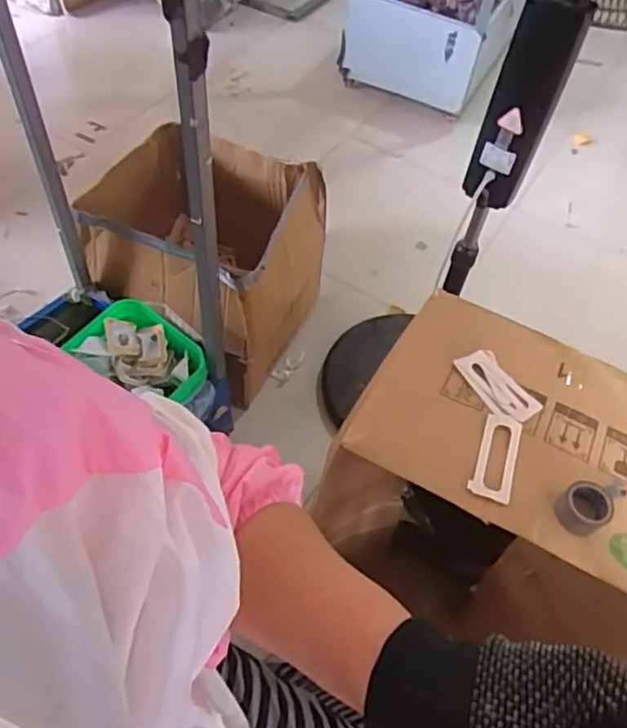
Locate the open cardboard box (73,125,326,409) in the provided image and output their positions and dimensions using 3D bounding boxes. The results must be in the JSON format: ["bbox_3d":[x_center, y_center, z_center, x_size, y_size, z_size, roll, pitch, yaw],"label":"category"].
[{"bbox_3d":[-0.212,-0.233,1.350,0.414,0.313,0.390,23,54,11],"label":"open cardboard box"}]

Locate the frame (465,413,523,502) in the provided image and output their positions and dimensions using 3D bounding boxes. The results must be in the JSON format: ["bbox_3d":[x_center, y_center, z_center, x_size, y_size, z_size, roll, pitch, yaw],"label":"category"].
[{"bbox_3d":[0.201,0.101,0.687,0.043,0.004,0.106,19,54,9],"label":"frame"}]

